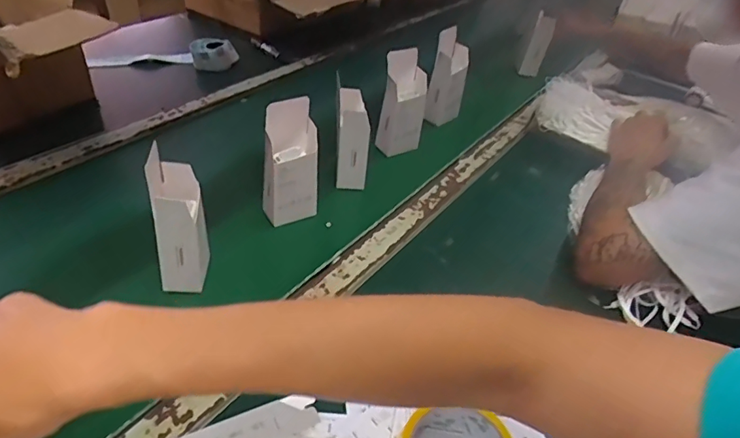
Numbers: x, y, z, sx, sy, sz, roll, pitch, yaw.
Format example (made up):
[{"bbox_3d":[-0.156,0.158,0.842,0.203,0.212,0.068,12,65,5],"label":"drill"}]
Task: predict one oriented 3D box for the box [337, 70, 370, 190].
[{"bbox_3d":[-0.024,-0.123,0.718,0.044,0.151,0.064,5,39,-4],"label":"box"}]

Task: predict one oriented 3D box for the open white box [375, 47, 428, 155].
[{"bbox_3d":[0.052,-0.184,0.798,0.055,0.159,0.069,31,44,25],"label":"open white box"}]

